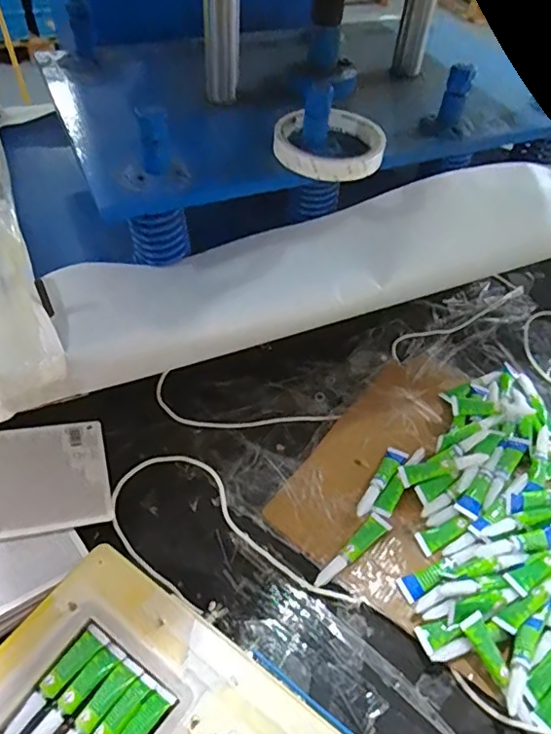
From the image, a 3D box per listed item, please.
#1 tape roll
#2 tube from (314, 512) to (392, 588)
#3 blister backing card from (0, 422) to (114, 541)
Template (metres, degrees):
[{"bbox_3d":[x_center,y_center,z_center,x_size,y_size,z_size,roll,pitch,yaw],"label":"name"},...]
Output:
[{"bbox_3d":[0.043,-0.182,0.449,0.089,0.018,0.088,3,50,-3],"label":"tape roll"},{"bbox_3d":[0.066,0.157,0.469,0.083,0.012,0.019,-34,60,-29],"label":"tube"},{"bbox_3d":[-0.234,0.100,0.475,0.167,0.006,0.112,-5,43,-22],"label":"blister backing card"}]

